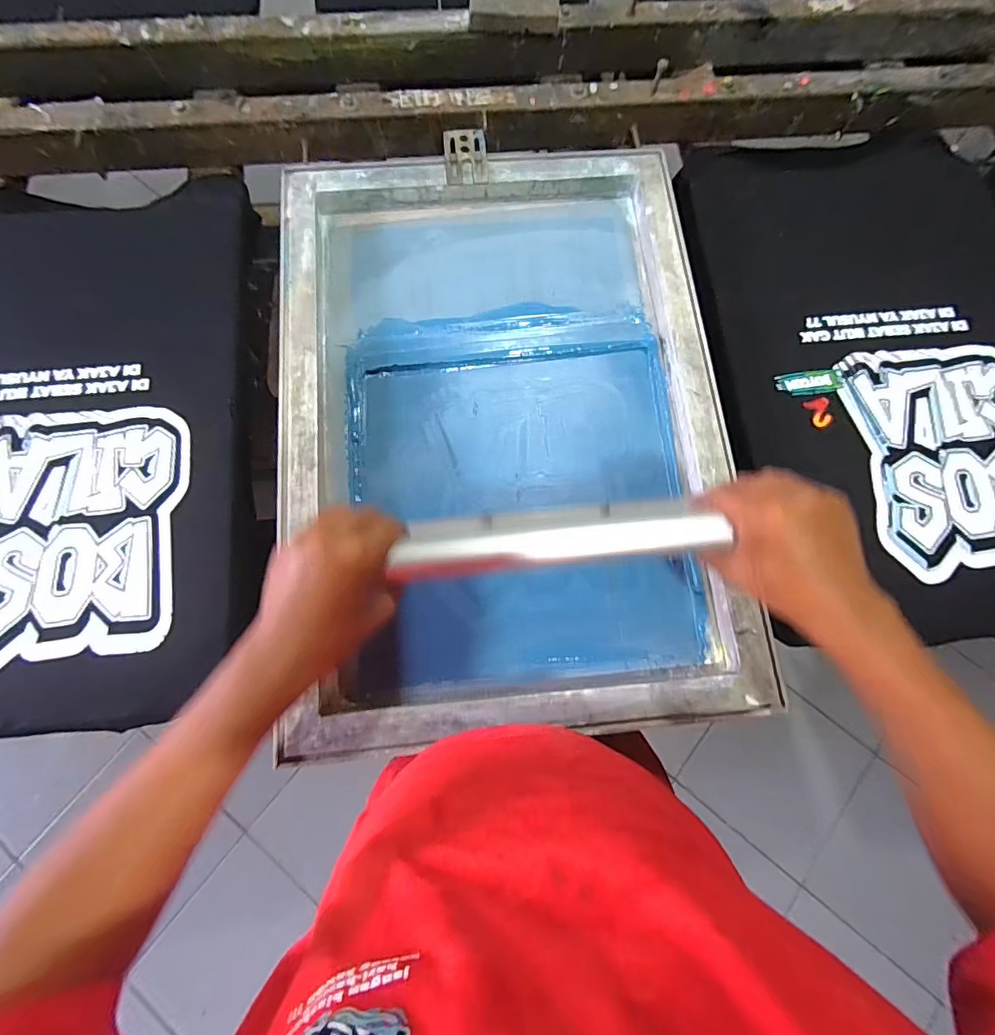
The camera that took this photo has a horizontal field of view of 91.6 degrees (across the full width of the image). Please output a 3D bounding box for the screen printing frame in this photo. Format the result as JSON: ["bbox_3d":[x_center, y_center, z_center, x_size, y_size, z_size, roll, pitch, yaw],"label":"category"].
[{"bbox_3d":[0.008,-0.112,0.539,0.470,0.039,0.655,-5,76,-2],"label":"screen printing frame"}]

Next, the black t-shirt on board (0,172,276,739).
[{"bbox_3d":[-0.487,-0.103,0.550,0.405,0.053,0.644,-5,76,-2],"label":"black t-shirt on board"}]

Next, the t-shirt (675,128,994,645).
[{"bbox_3d":[0.472,-0.200,0.594,0.443,0.045,0.664,-1,74,-6],"label":"t-shirt"}]

